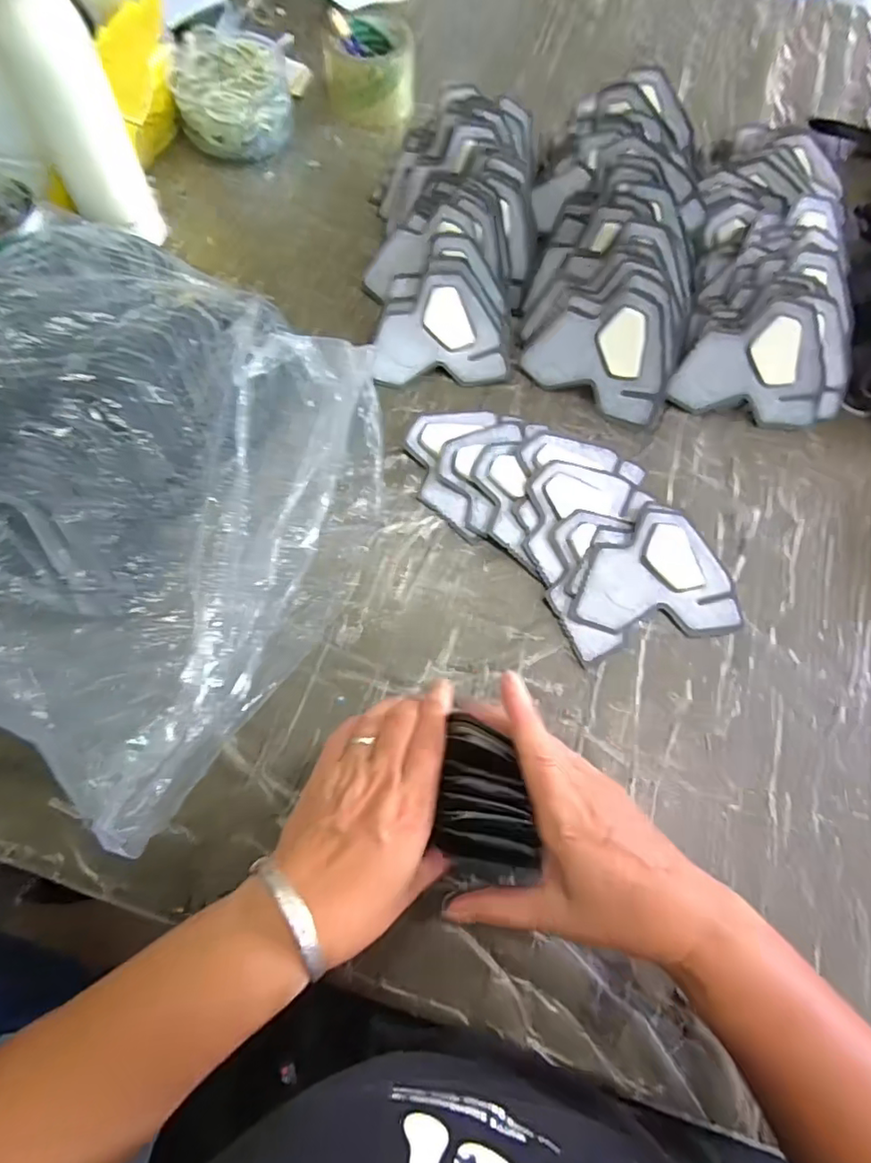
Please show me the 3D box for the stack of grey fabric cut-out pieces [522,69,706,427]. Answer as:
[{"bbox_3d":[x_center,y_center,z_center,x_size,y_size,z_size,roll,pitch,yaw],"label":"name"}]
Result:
[{"bbox_3d":[0.167,-0.318,0.522,0.149,0.082,0.330,6,69,0],"label":"stack of grey fabric cut-out pieces"}]

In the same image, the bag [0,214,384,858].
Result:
[{"bbox_3d":[-0.236,-0.090,0.424,0.368,0.098,0.377,31,71,9],"label":"bag"}]

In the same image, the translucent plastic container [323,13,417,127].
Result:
[{"bbox_3d":[-0.074,-0.574,0.650,0.101,0.057,0.099,-3,69,-3],"label":"translucent plastic container"}]

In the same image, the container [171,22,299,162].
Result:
[{"bbox_3d":[-0.217,-0.539,0.631,0.122,0.066,0.132,-7,70,-5],"label":"container"}]

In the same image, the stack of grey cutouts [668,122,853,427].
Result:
[{"bbox_3d":[0.306,-0.310,0.537,0.133,0.071,0.326,10,71,1],"label":"stack of grey cutouts"}]

